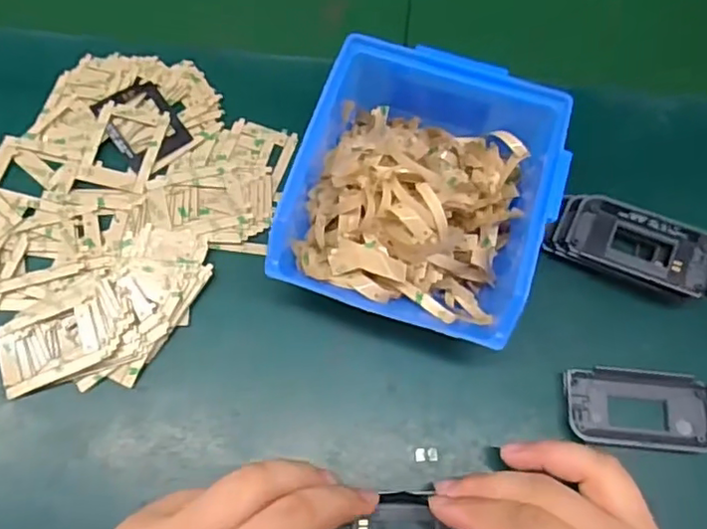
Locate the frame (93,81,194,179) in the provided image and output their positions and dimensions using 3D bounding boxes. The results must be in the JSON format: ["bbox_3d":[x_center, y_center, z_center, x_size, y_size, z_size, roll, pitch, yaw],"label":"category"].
[{"bbox_3d":[-0.125,-0.083,0.362,0.039,0.006,0.052,-35,72,-16],"label":"frame"}]

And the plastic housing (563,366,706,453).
[{"bbox_3d":[0.148,0.074,0.314,0.077,0.010,0.040,5,66,0],"label":"plastic housing"}]

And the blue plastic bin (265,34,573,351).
[{"bbox_3d":[0.034,-0.035,0.321,0.122,0.068,0.133,18,67,5],"label":"blue plastic bin"}]

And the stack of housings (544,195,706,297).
[{"bbox_3d":[0.154,-0.010,0.341,0.086,0.021,0.039,19,77,14],"label":"stack of housings"}]

